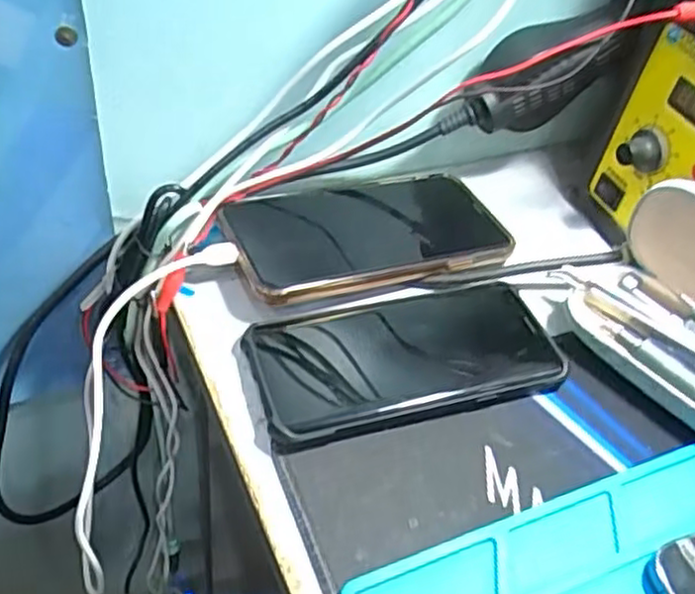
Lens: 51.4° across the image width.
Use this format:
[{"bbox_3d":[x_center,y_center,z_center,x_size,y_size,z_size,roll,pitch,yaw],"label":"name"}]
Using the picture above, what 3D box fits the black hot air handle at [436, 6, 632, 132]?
[{"bbox_3d":[0.111,-0.128,0.430,0.115,0.051,0.033,-28,51,2],"label":"black hot air handle"}]

